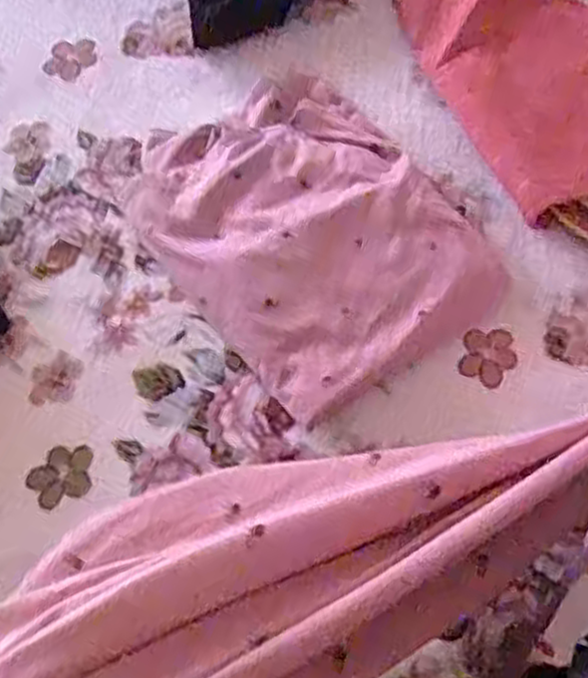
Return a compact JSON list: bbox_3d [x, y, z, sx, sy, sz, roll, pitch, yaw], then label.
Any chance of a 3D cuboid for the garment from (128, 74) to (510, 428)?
[{"bbox_3d":[0.011,-0.109,0.778,0.259,0.046,0.347,-38,72,-13],"label":"garment"}]

